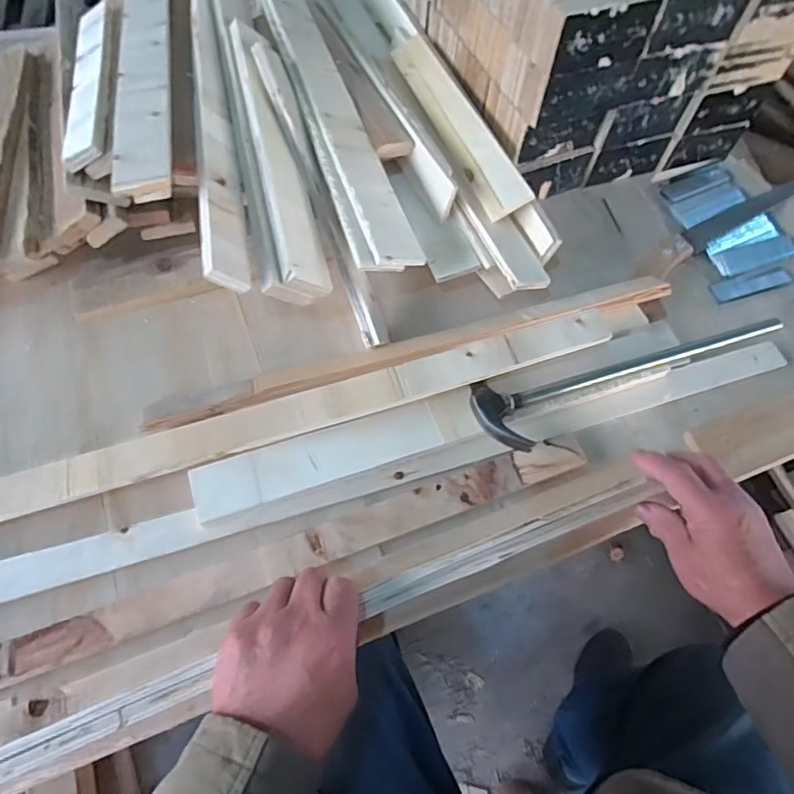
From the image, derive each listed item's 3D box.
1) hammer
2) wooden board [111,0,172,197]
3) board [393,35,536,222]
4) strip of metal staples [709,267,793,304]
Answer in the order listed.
[{"bbox_3d":[0.249,-0.013,0.558,0.357,0.038,0.073,-13,62,-11],"label":"hammer"},{"bbox_3d":[-0.280,-0.367,0.603,0.055,0.019,0.397,-9,61,-8],"label":"wooden board"},{"bbox_3d":[0.076,-0.352,0.684,0.055,0.017,0.335,-26,64,7],"label":"board"},{"bbox_3d":[0.440,-0.140,0.673,0.104,0.004,0.027,-16,73,-7],"label":"strip of metal staples"}]

